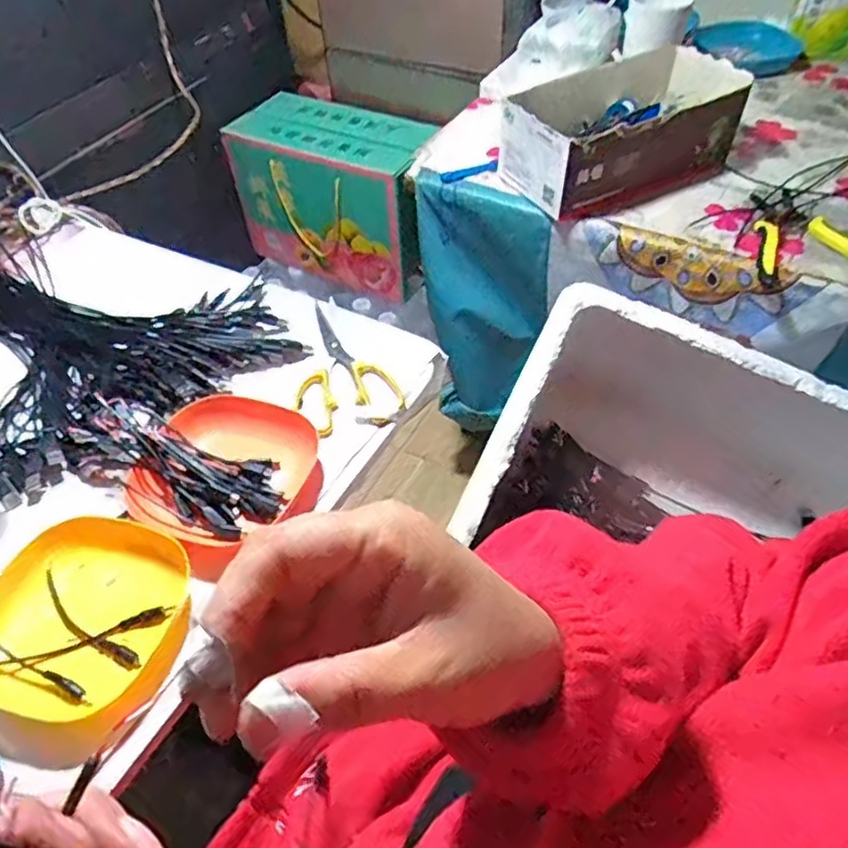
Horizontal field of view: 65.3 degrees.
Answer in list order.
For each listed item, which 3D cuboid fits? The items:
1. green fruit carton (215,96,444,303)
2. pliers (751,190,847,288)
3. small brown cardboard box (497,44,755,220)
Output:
[{"bbox_3d":[-0.140,-0.383,1.114,0.332,0.233,0.153,21,54,18],"label":"green fruit carton"},{"bbox_3d":[0.405,-0.199,0.695,0.126,0.026,0.135,2,51,4],"label":"pliers"},{"bbox_3d":[0.219,-0.341,0.763,0.250,0.097,0.162,-13,51,-8],"label":"small brown cardboard box"}]

